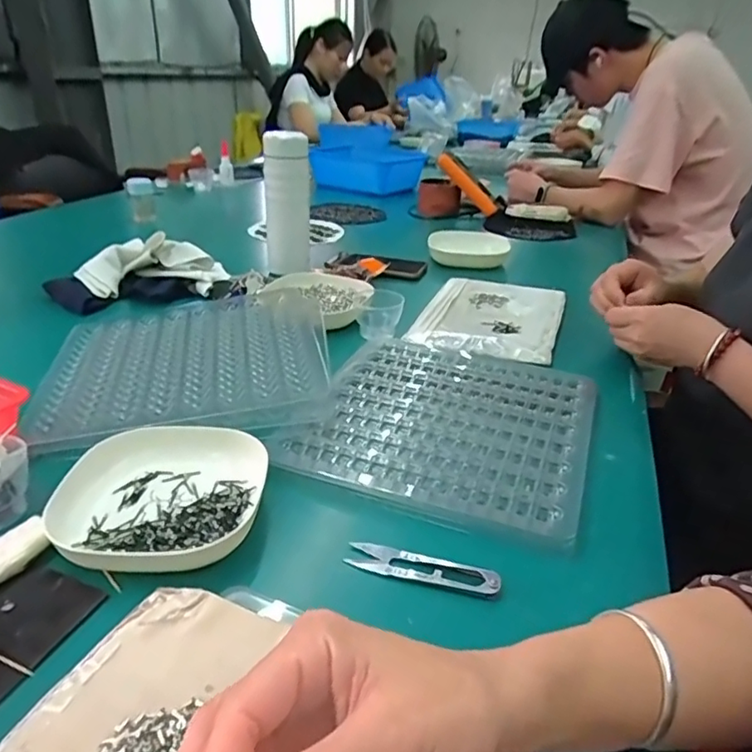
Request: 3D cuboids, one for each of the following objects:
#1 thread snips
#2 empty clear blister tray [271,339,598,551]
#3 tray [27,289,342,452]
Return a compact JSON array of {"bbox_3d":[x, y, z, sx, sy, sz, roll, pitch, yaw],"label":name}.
[{"bbox_3d":[0.031,0.128,0.391,0.103,0.010,0.023,11,28,15],"label":"thread snips"},{"bbox_3d":[0.071,0.037,0.553,0.251,0.016,0.283,13,30,18],"label":"empty clear blister tray"},{"bbox_3d":[-0.194,-0.019,0.602,0.268,0.032,0.280,-4,28,-14],"label":"tray"}]

